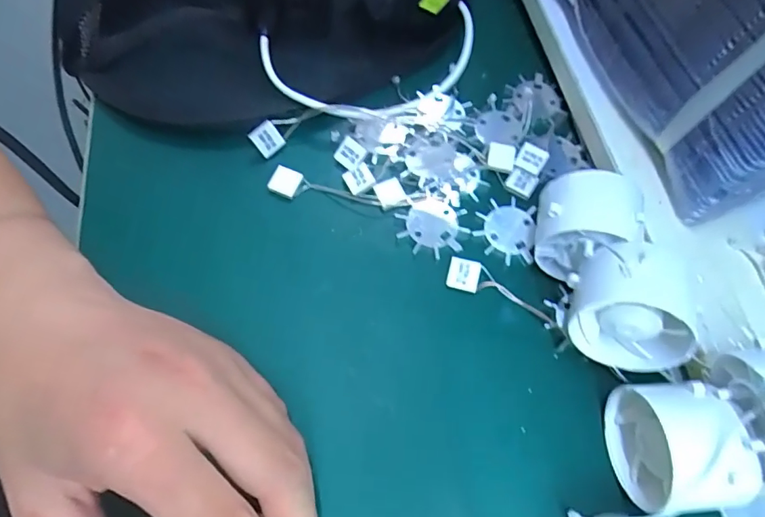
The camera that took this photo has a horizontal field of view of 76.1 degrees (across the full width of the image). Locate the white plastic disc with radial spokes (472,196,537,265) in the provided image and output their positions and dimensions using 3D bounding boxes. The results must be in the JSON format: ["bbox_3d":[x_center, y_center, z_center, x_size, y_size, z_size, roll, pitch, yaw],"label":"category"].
[{"bbox_3d":[0.069,-0.018,0.272,0.033,0.004,0.037,13,66,4],"label":"white plastic disc with radial spokes"}]

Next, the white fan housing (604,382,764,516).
[{"bbox_3d":[0.125,0.080,0.208,0.035,0.050,0.049,0,66,-2],"label":"white fan housing"}]

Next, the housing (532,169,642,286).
[{"bbox_3d":[0.100,-0.017,0.246,0.046,0.044,0.042,26,68,9],"label":"housing"}]

